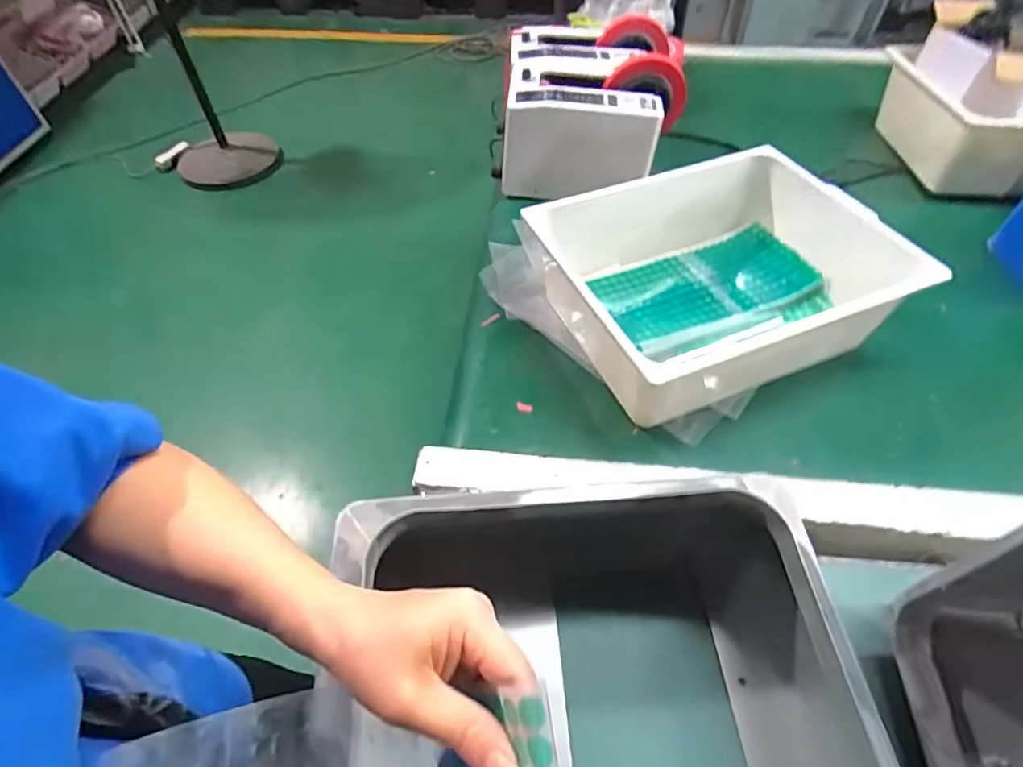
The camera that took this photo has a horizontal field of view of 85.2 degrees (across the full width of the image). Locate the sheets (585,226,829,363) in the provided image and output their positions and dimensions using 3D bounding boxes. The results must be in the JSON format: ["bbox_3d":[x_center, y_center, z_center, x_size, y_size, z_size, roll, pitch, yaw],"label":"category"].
[{"bbox_3d":[0.244,-0.114,0.696,0.264,0.030,0.168,-21,55,-14],"label":"sheets"}]

